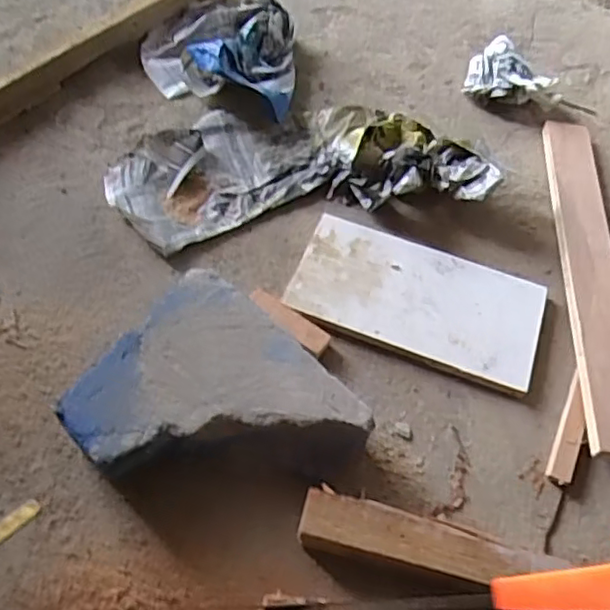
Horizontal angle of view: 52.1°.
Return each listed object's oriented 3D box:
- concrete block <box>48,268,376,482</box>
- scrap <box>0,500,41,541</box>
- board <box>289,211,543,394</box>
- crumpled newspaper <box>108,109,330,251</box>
[{"bbox_3d":[-0.073,0.104,0.578,0.230,0.075,0.200,33,64,14],"label":"concrete block"},{"bbox_3d":[-0.265,0.197,0.558,0.057,0.004,0.015,-38,70,-22],"label":"scrap"},{"bbox_3d":[0.124,-0.006,0.692,0.266,0.018,0.139,19,61,7],"label":"board"},{"bbox_3d":[-0.105,-0.171,0.770,0.265,0.026,0.163,-27,66,-18],"label":"crumpled newspaper"}]

